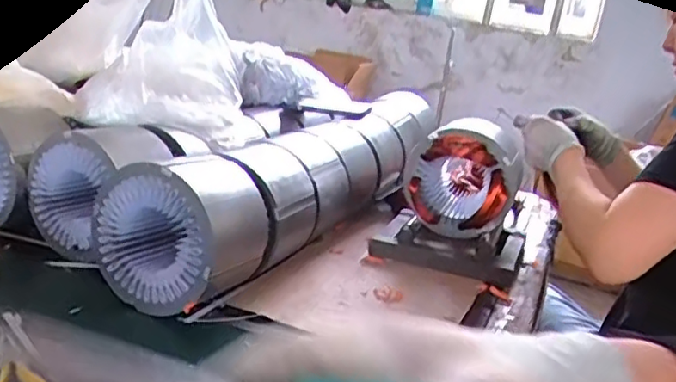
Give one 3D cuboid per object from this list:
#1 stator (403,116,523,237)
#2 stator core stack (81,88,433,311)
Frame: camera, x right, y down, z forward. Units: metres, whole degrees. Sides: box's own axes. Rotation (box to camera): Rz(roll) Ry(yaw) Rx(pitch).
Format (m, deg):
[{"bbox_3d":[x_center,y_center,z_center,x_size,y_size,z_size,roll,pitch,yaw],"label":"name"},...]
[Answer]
[{"bbox_3d":[0.193,-0.022,0.927,0.148,0.146,0.154,16,19,23],"label":"stator"},{"bbox_3d":[-0.025,-0.036,0.980,0.156,0.148,0.817,15,20,21],"label":"stator core stack"}]

